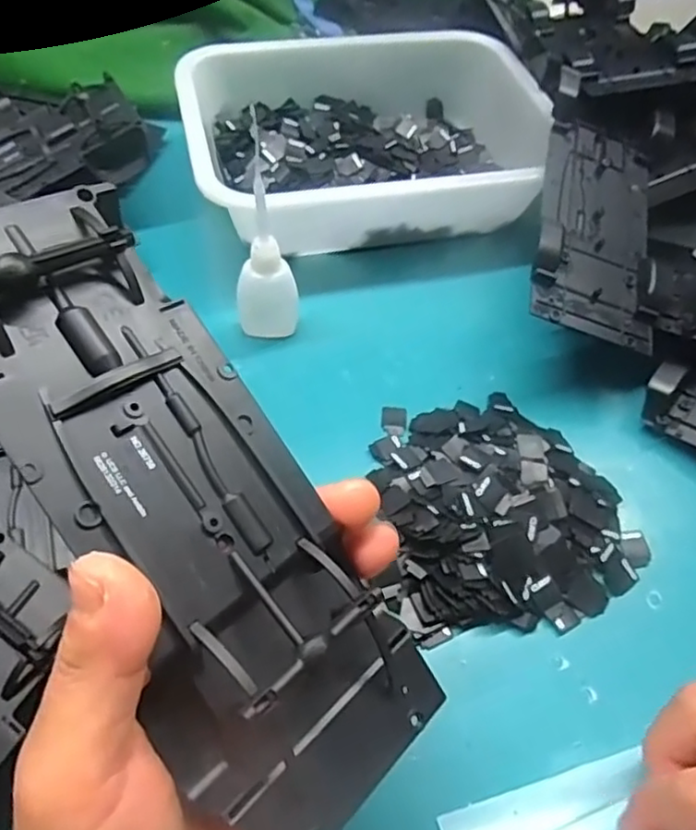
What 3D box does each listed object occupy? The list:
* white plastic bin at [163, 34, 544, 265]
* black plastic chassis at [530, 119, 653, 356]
[{"bbox_3d":[0.015,-0.207,0.473,0.253,0.067,0.190,-9,57,-11],"label":"white plastic bin"},{"bbox_3d":[0.146,-0.112,0.380,0.068,0.028,0.158,14,56,4],"label":"black plastic chassis"}]

